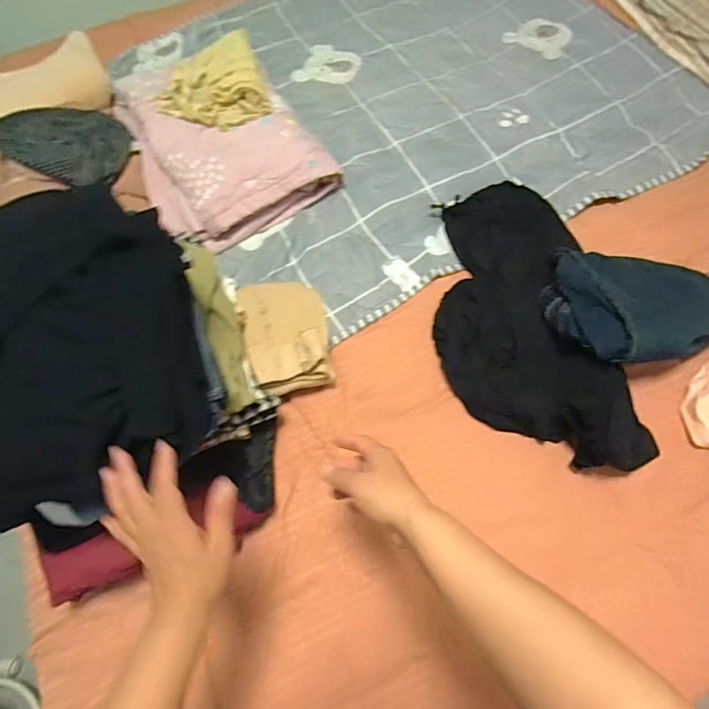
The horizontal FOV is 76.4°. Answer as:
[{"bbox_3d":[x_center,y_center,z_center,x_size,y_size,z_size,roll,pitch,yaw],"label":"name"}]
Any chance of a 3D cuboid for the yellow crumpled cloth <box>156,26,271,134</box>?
[{"bbox_3d":[-0.284,-0.531,0.890,0.212,0.051,0.194,-14,68,-3],"label":"yellow crumpled cloth"}]

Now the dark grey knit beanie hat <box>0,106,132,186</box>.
[{"bbox_3d":[-0.529,-0.387,0.811,0.211,0.063,0.165,8,68,6],"label":"dark grey knit beanie hat"}]

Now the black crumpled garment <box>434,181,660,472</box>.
[{"bbox_3d":[0.289,-0.073,0.784,0.295,0.082,0.555,-7,67,-2],"label":"black crumpled garment"}]

